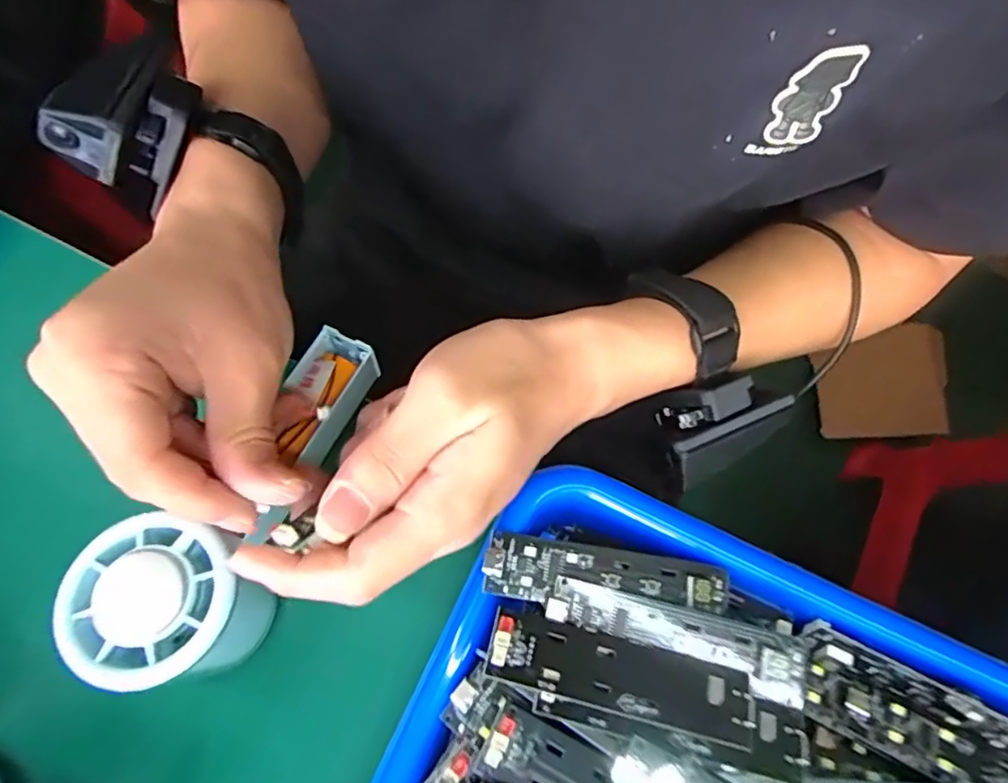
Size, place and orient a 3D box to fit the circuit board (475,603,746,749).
[{"bbox_3d":[0.040,0.097,0.202,0.091,0.008,0.022,14,75,5],"label":"circuit board"}]

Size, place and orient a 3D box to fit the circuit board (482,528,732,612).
[{"bbox_3d":[0.038,0.071,0.226,0.091,0.011,0.024,9,75,3],"label":"circuit board"}]

